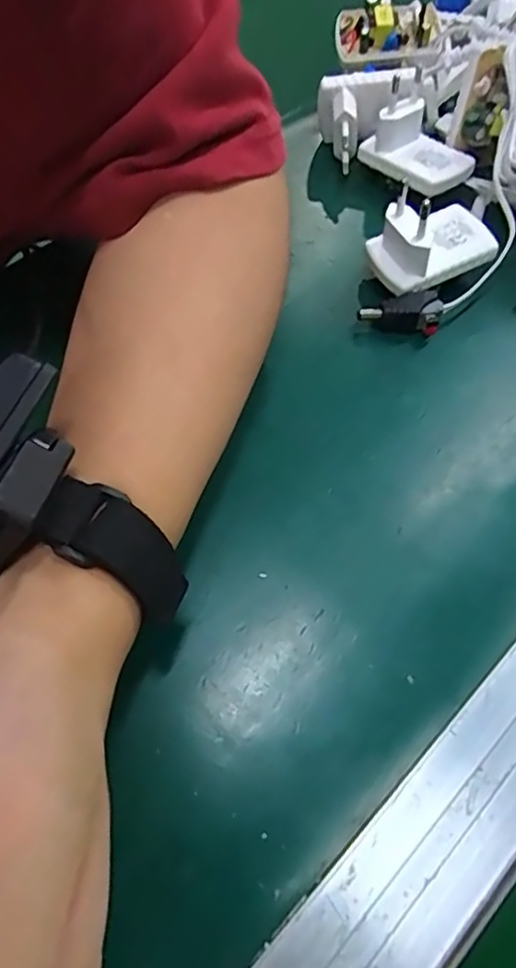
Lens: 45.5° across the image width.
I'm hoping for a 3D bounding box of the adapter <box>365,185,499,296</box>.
[{"bbox_3d":[0.089,-0.122,0.311,0.059,0.041,0.039,-21,64,-14],"label":"adapter"}]

